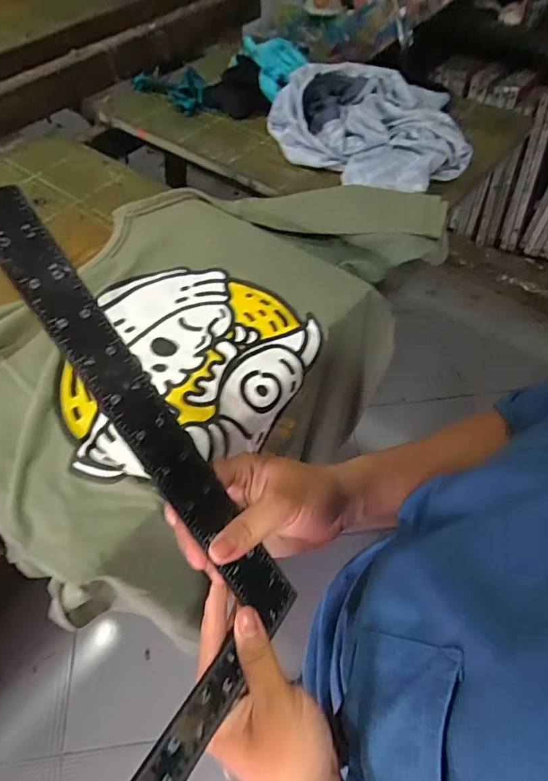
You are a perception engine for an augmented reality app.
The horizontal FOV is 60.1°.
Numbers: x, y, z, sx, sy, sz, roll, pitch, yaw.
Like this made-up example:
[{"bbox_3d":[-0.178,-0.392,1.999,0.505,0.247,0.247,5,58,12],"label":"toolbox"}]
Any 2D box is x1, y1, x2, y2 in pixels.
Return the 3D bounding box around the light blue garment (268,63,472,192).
[{"bbox_3d":[0.124,-0.376,0.663,0.264,0.058,0.272,1,54,4],"label":"light blue garment"}]

